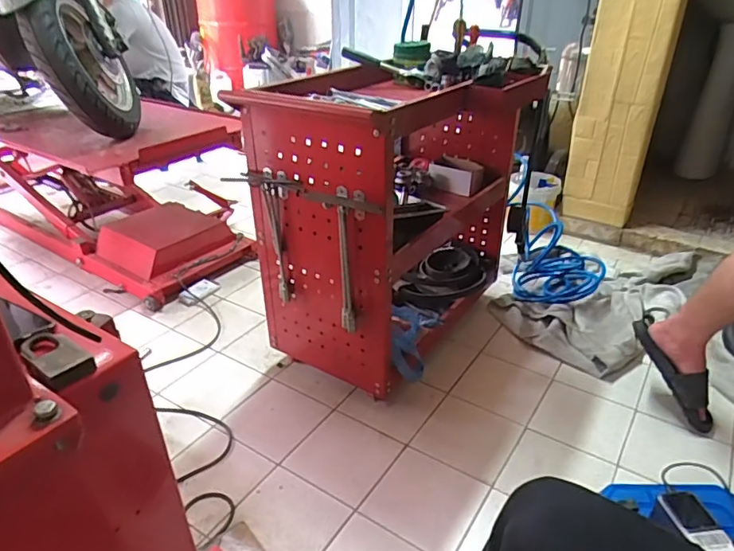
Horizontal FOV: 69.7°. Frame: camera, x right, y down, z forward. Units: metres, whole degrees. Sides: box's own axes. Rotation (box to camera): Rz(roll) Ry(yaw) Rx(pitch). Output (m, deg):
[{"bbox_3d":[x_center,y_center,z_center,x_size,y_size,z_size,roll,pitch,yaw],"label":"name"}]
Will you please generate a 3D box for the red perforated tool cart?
[{"bbox_3d":[0.097,-0.177,1.360,0.416,0.628,0.795,24,37,36],"label":"red perforated tool cart"}]

